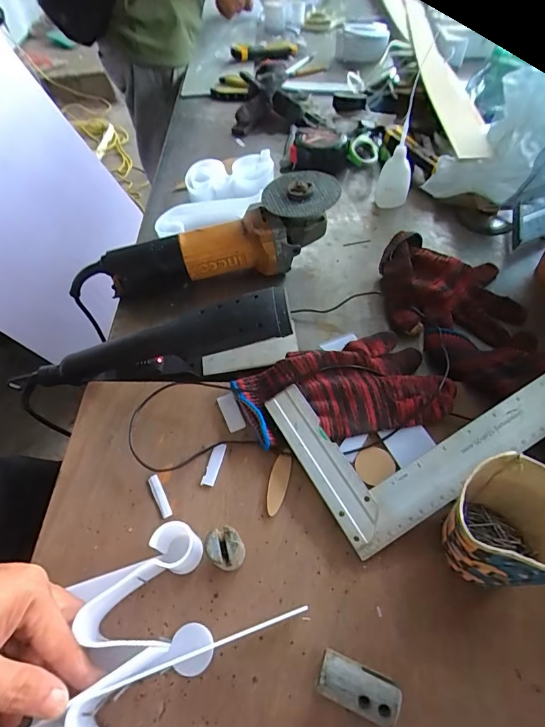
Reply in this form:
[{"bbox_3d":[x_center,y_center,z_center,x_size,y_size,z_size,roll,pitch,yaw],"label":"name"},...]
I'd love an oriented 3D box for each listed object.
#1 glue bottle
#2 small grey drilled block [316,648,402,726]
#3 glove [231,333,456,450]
[{"bbox_3d":[0.175,-0.303,0.546,0.043,0.174,0.058,9,57,12],"label":"glue bottle"},{"bbox_3d":[0.054,0.208,0.263,0.050,0.023,0.024,17,59,17],"label":"small grey drilled block"},{"bbox_3d":[0.071,0.026,0.386,0.188,0.026,0.101,-19,56,-7],"label":"glove"}]

